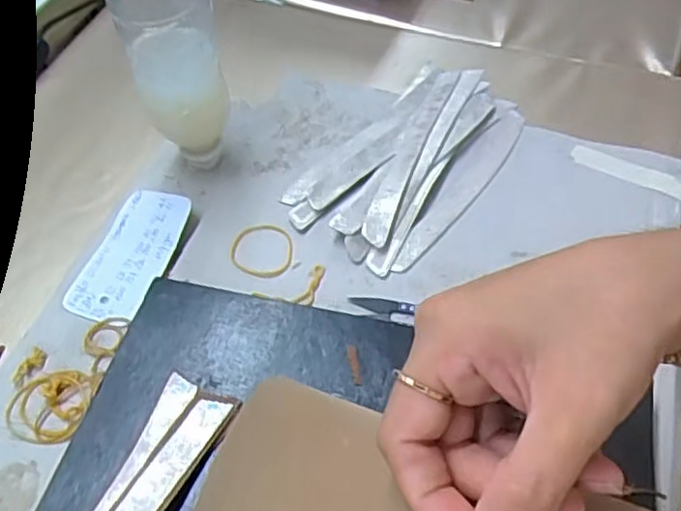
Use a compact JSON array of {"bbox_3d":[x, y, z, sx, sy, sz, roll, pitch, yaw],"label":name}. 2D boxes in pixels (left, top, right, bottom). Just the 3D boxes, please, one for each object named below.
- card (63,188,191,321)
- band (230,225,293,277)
[{"bbox_3d":[-0.143,-0.003,0.461,0.053,0.010,0.101,14,54,9],"label":"card"},{"bbox_3d":[-0.054,-0.004,0.472,0.042,0.004,0.042,1,53,-1],"label":"band"}]

